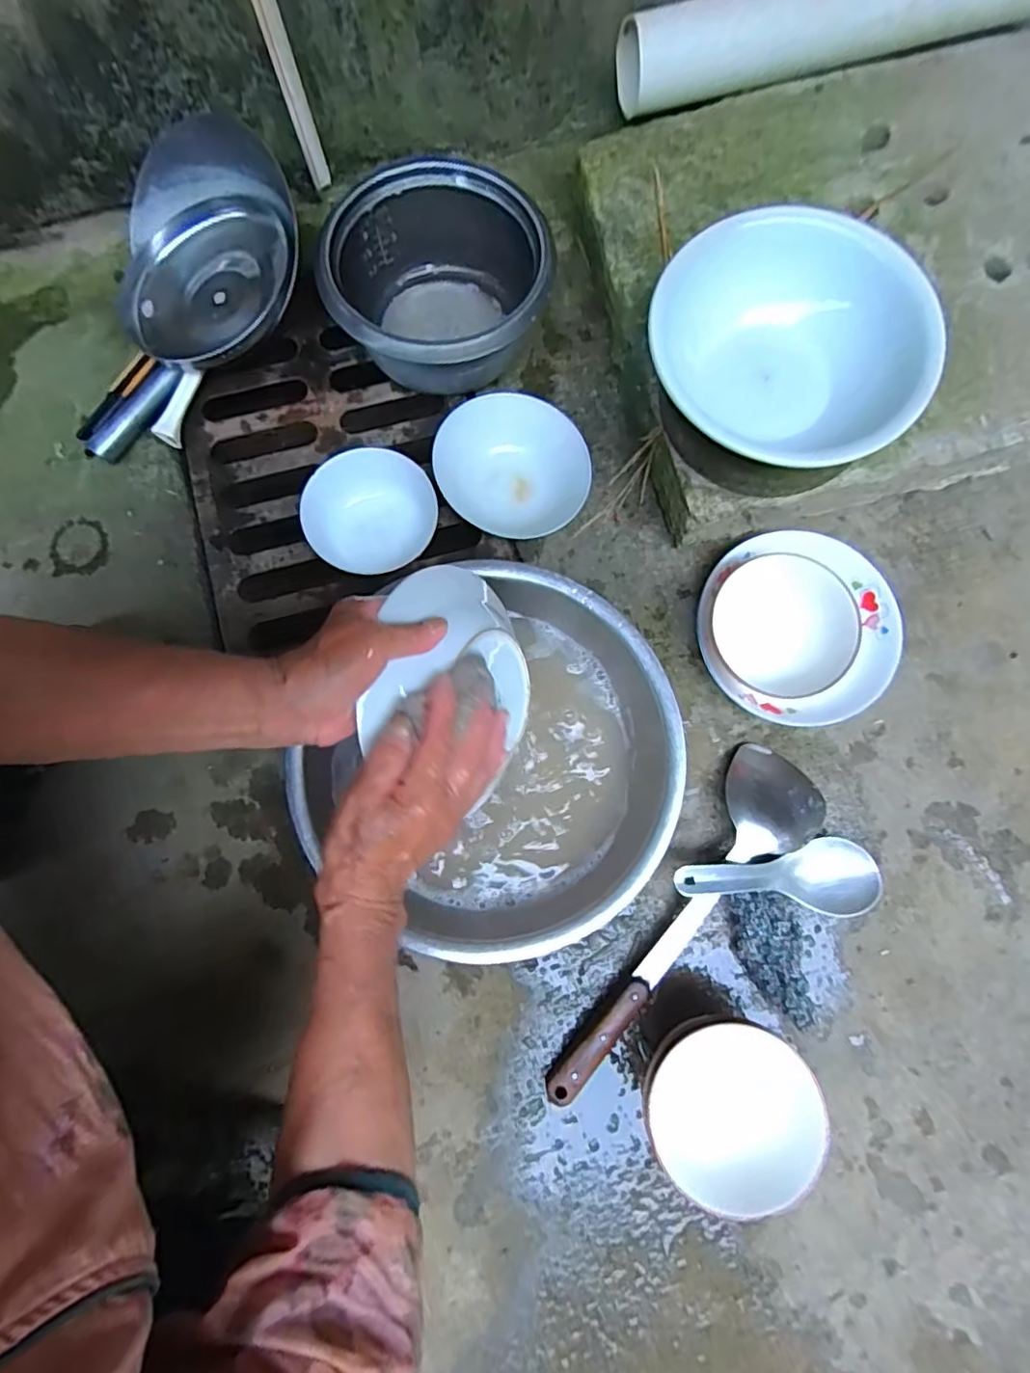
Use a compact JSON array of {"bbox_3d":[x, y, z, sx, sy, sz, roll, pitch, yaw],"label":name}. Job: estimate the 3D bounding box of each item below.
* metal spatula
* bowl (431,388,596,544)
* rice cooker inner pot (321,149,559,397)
[{"bbox_3d":[0.162,0.218,0.523,0.090,0.030,0.356,33,81,6],"label":"metal spatula"},{"bbox_3d":[-0.001,-0.210,0.591,0.144,0.060,0.150,0,79,0],"label":"bowl"},{"bbox_3d":[-0.073,-0.393,0.598,0.204,0.112,0.200,0,79,0],"label":"rice cooker inner pot"}]

